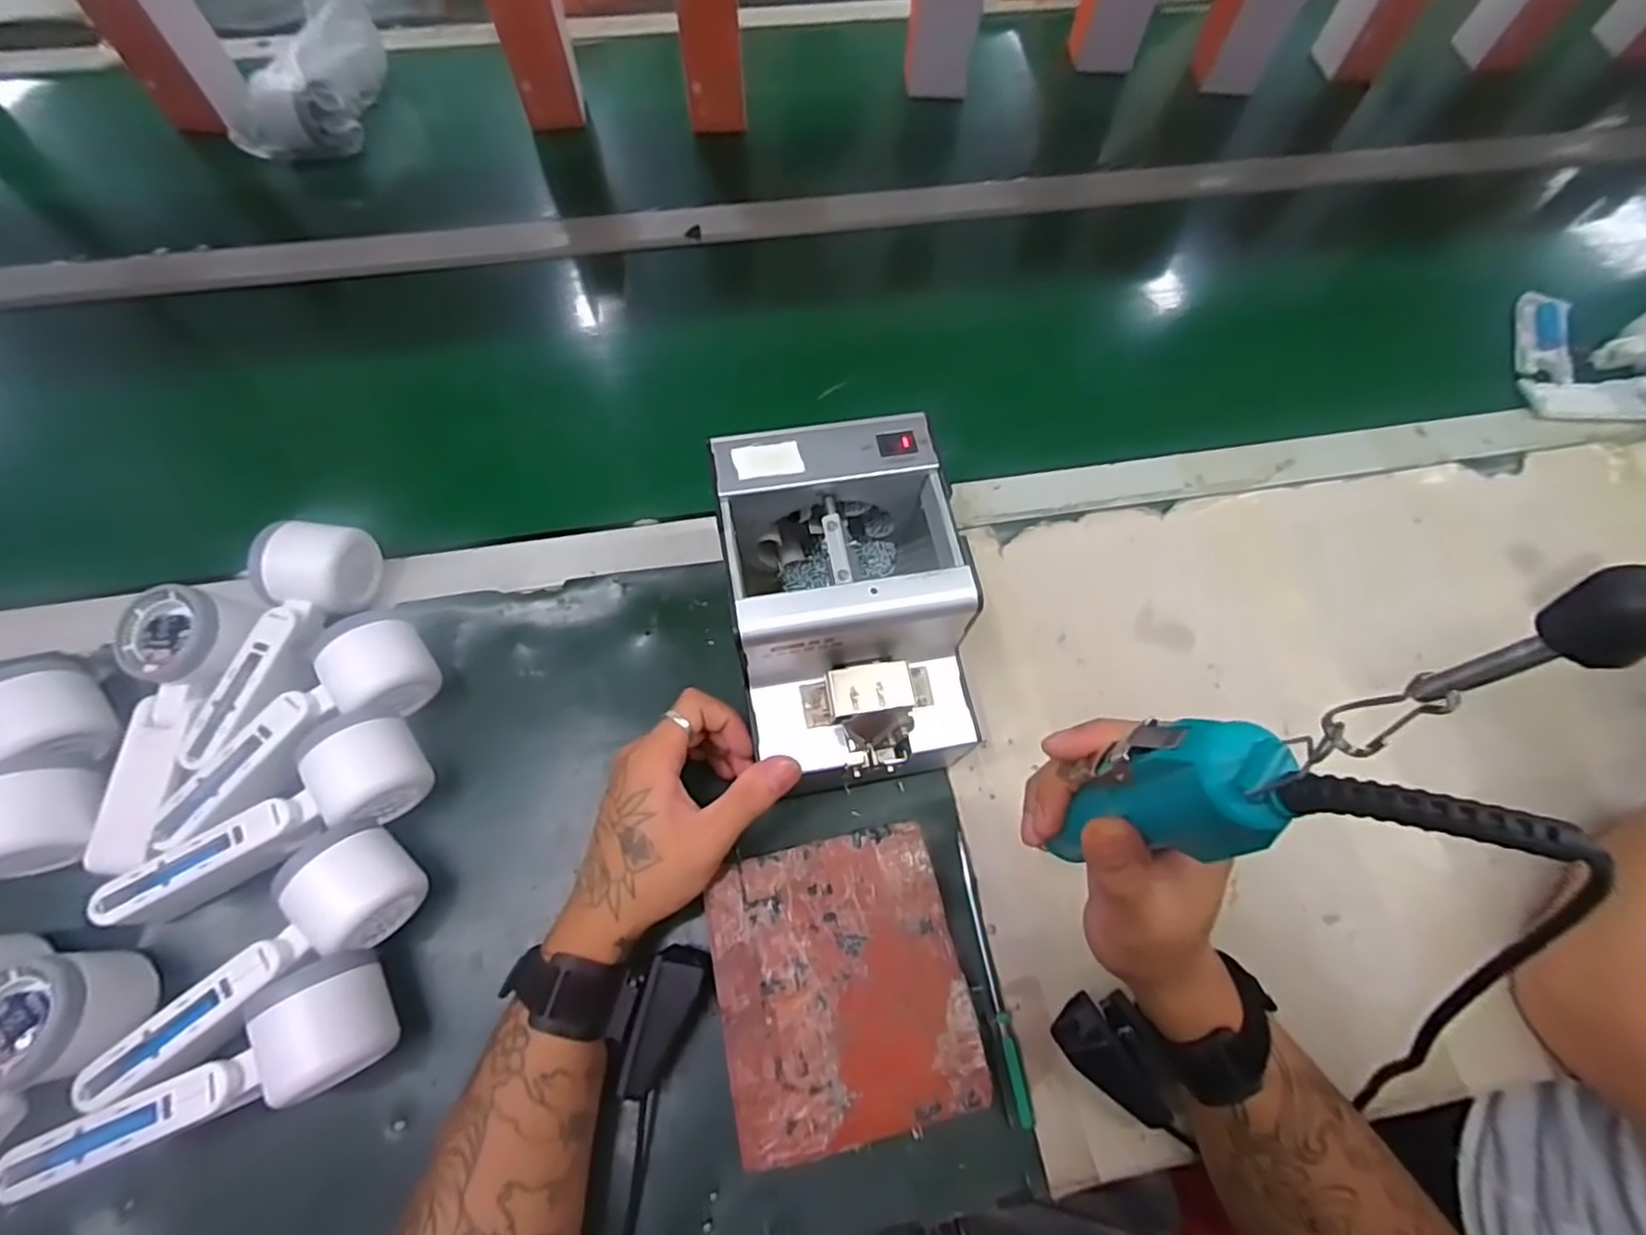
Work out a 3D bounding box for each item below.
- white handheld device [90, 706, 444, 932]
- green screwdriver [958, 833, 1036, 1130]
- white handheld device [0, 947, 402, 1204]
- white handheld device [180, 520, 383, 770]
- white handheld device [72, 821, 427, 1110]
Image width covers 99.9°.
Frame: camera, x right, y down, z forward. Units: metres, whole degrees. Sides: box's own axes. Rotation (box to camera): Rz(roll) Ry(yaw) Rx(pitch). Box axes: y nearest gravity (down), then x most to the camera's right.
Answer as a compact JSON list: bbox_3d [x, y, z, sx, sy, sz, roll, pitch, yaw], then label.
[{"bbox_3d":[-0.325,0.115,0.413,0.166,0.052,0.067,-24,70,-12],"label":"white handheld device"},{"bbox_3d":[0.099,0.207,0.405,0.009,0.011,0.151,-7,68,-5],"label":"green screwdriver"},{"bbox_3d":[-0.314,0.234,0.361,0.162,0.052,0.058,-20,69,-10],"label":"white handheld device"},{"bbox_3d":[-0.354,0.012,0.443,0.057,0.049,0.166,16,68,5],"label":"white handheld device"},{"bbox_3d":[-0.300,0.193,0.379,0.061,0.056,0.165,35,70,12],"label":"white handheld device"}]

